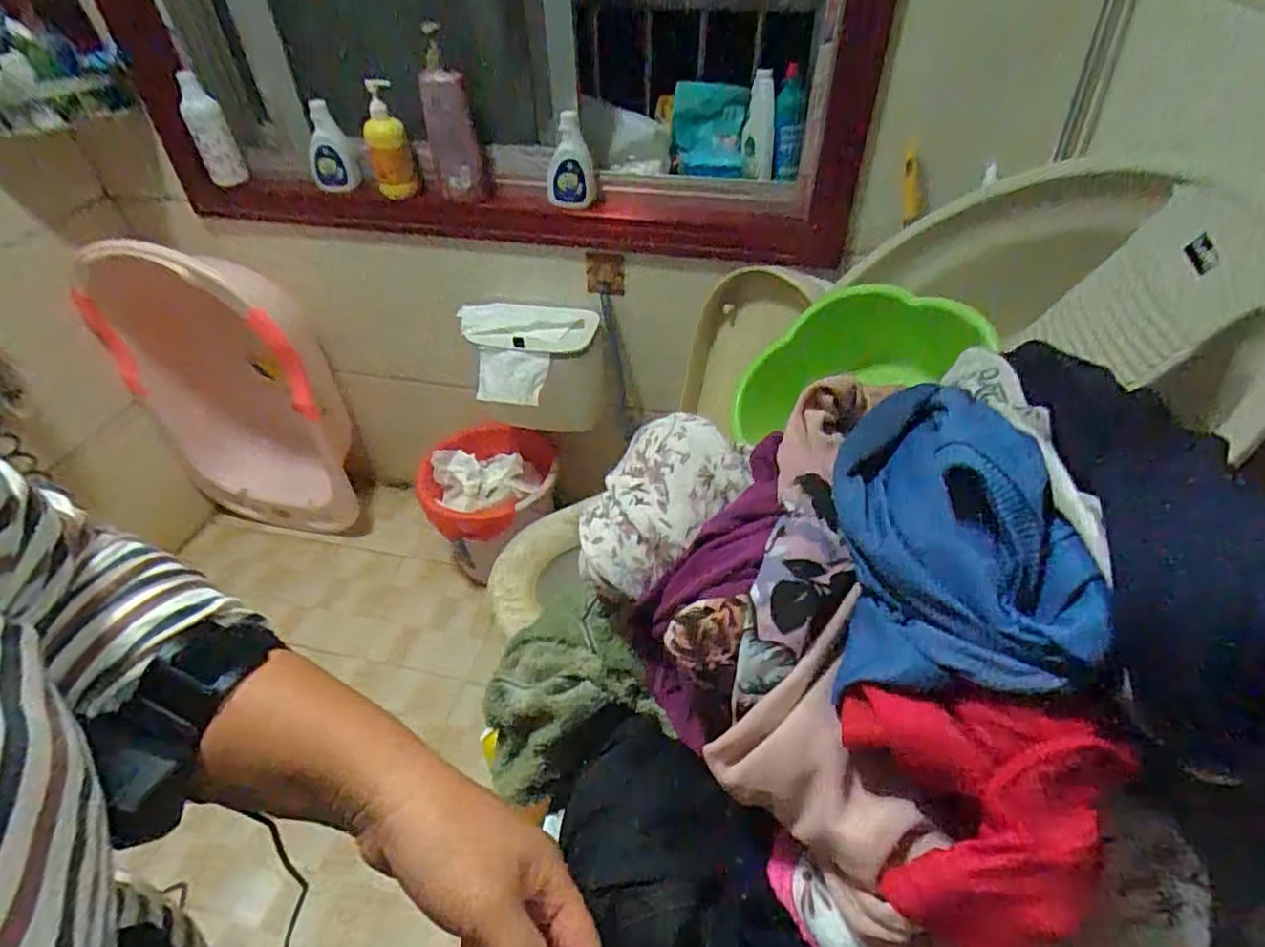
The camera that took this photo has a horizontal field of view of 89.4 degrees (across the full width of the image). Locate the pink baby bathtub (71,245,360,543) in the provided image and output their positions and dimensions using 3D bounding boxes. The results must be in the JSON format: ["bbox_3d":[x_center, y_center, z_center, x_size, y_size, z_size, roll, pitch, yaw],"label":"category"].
[{"bbox_3d":[-0.934,-0.212,1.535,0.477,0.737,0.252,10,46,12],"label":"pink baby bathtub"}]

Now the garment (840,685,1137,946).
[{"bbox_3d":[0.122,0.125,0.235,0.094,0.050,0.074,15,47,17],"label":"garment"}]

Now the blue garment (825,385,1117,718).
[{"bbox_3d":[0.139,0.007,0.285,0.085,0.062,0.168,5,45,7],"label":"blue garment"}]

